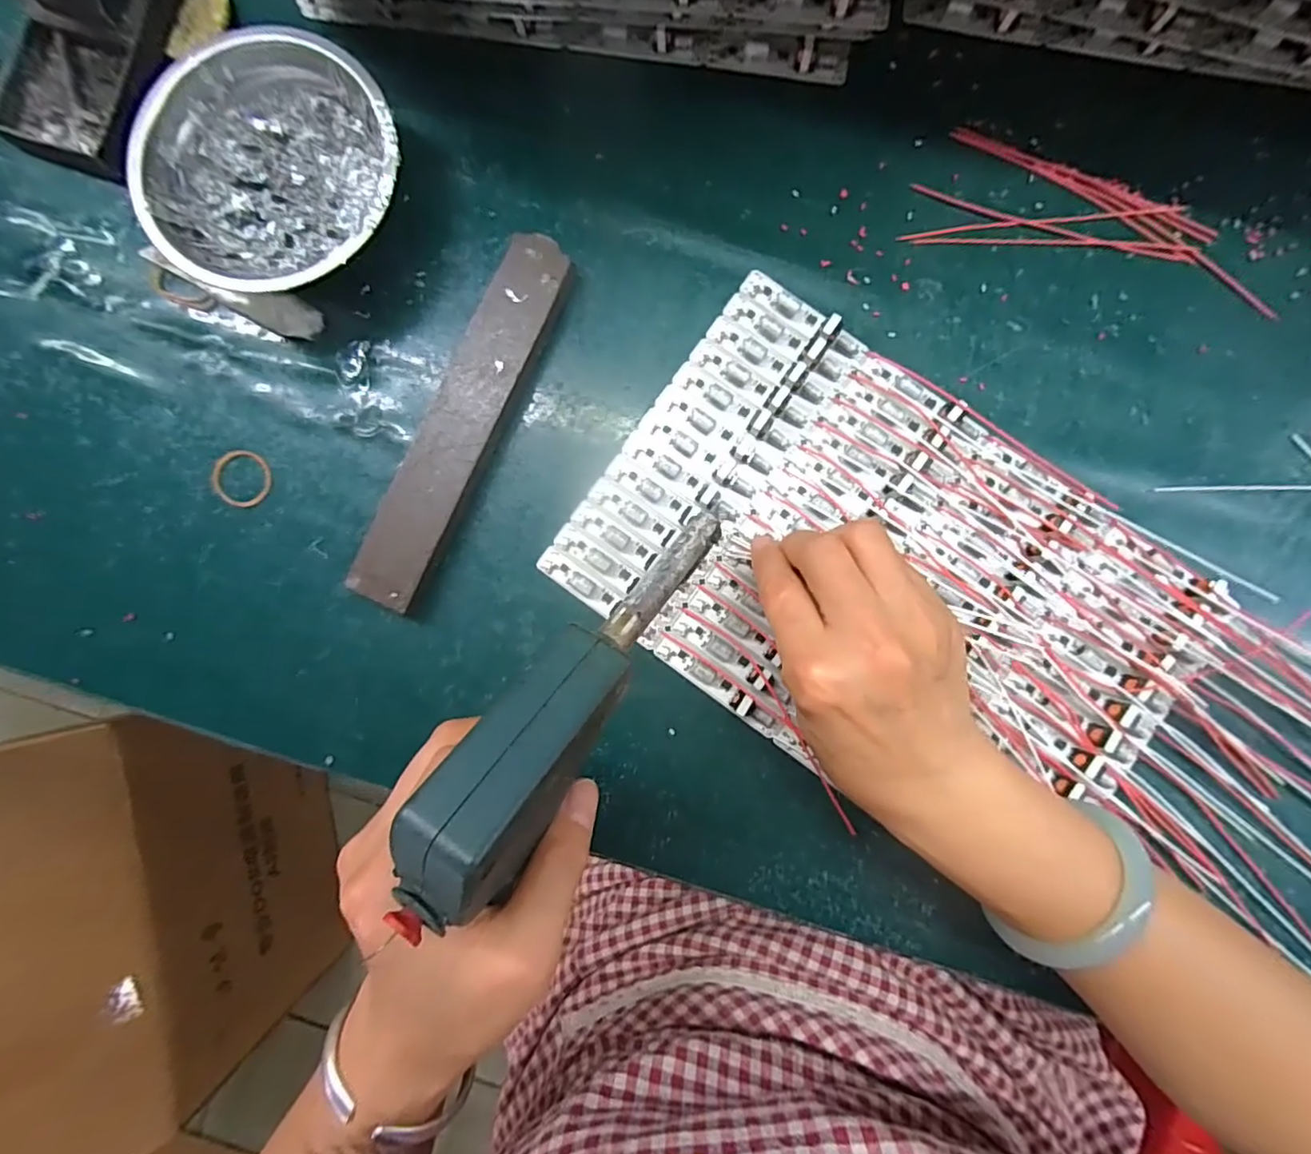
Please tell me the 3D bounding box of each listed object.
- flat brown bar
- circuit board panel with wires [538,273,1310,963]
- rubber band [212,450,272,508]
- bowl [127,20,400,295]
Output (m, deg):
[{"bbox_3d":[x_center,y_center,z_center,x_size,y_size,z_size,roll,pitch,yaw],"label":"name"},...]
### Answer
[{"bbox_3d":[-0.098,-0.080,0.294,0.037,0.017,0.198,26,89,3],"label":"flat brown bar"},{"bbox_3d":[0.174,0.027,0.282,0.441,0.015,0.195,28,89,3],"label":"circuit board panel with wires"},{"bbox_3d":[-0.224,-0.053,0.307,0.032,0.004,0.030,0,88,2],"label":"rubber band"},{"bbox_3d":[-0.187,-0.199,0.288,0.122,0.043,0.122,0,88,2],"label":"bowl"}]

